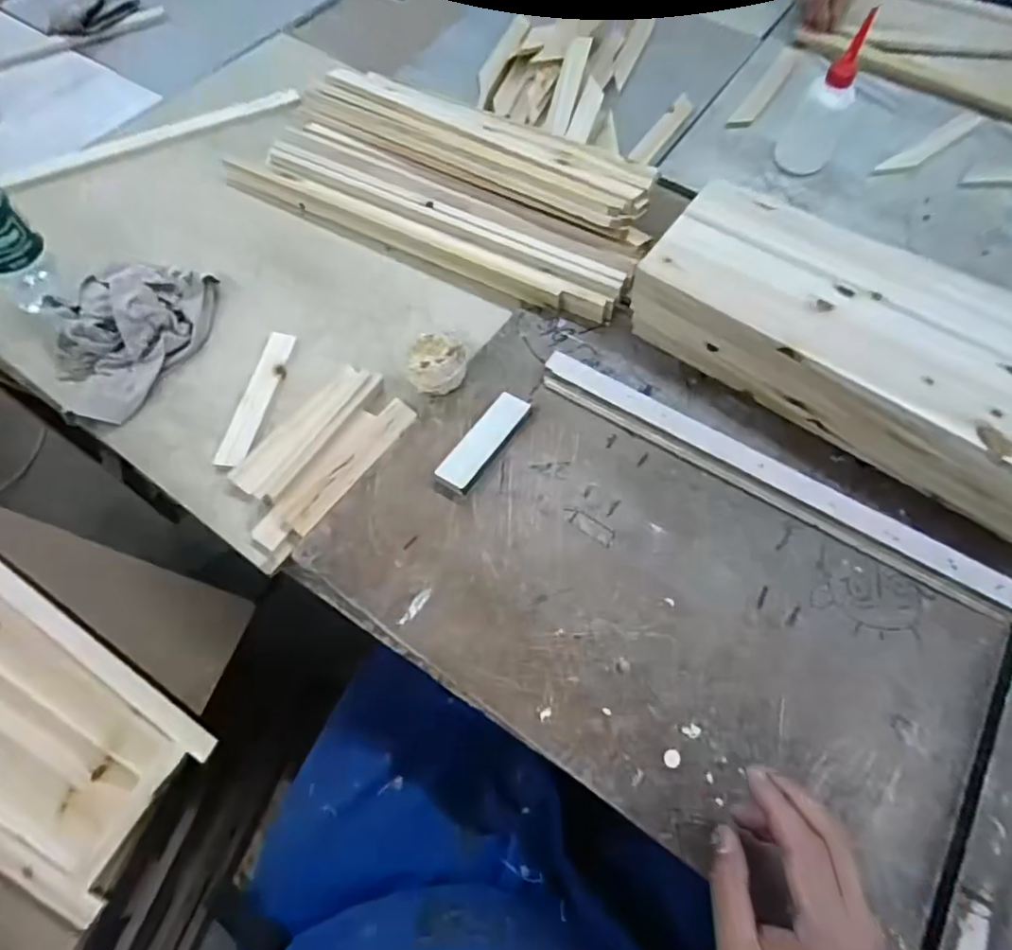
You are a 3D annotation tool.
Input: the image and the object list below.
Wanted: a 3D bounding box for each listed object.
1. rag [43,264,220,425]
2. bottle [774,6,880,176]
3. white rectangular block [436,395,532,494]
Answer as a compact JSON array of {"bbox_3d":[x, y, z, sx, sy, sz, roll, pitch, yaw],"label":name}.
[{"bbox_3d":[-0.370,-0.147,0.564,0.164,0.064,0.143,-27,68,-14],"label":"rag"},{"bbox_3d":[0.390,-0.453,0.683,0.069,0.153,0.058,27,67,11],"label":"bottle"},{"bbox_3d":[-0.020,-0.030,0.539,0.035,0.019,0.111,33,68,13],"label":"white rectangular block"}]

